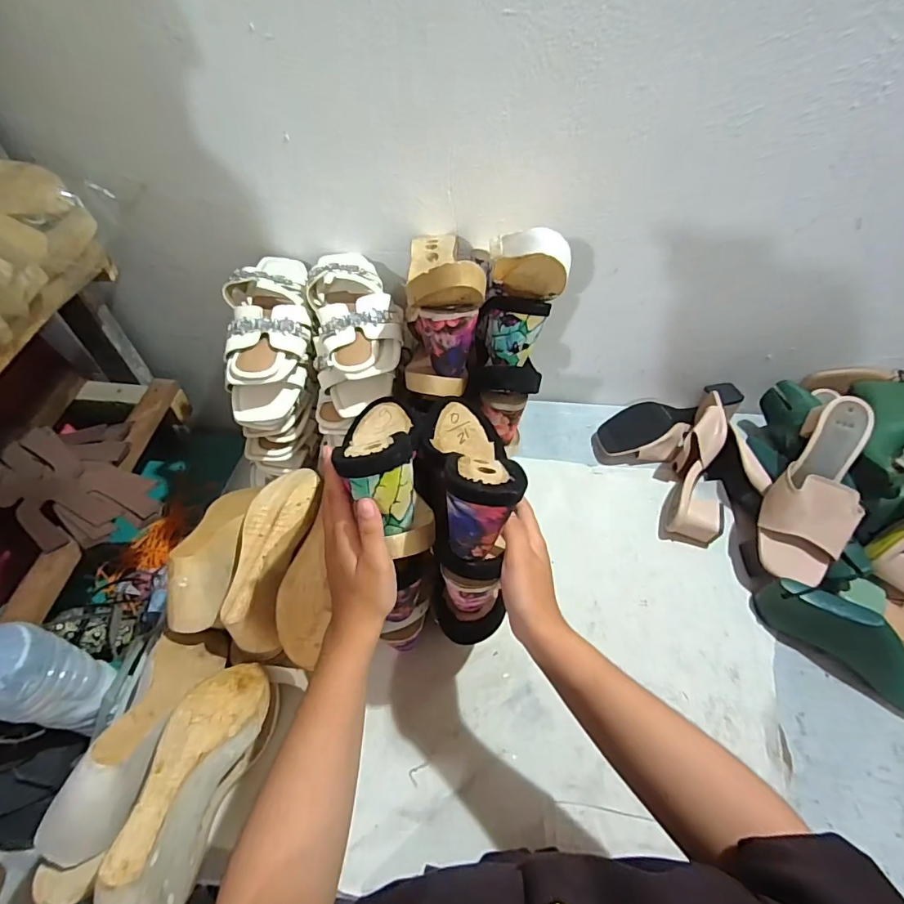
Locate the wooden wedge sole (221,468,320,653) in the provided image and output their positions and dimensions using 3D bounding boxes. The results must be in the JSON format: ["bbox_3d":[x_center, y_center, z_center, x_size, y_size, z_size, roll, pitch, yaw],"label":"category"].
[{"bbox_3d":[-0.220,0.126,0.593,0.078,0.062,0.214,6,53,6],"label":"wooden wedge sole"}]

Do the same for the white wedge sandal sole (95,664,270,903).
[{"bbox_3d":[-0.234,0.304,0.438,0.071,0.096,0.223,3,37,4],"label":"white wedge sandal sole"}]

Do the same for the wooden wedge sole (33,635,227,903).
[{"bbox_3d":[-0.309,0.277,0.472,0.077,0.084,0.236,6,36,6],"label":"wooden wedge sole"}]

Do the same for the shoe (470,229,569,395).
[{"bbox_3d":[0.075,-0.152,0.543,0.089,0.194,0.101,9,53,8],"label":"shoe"}]

